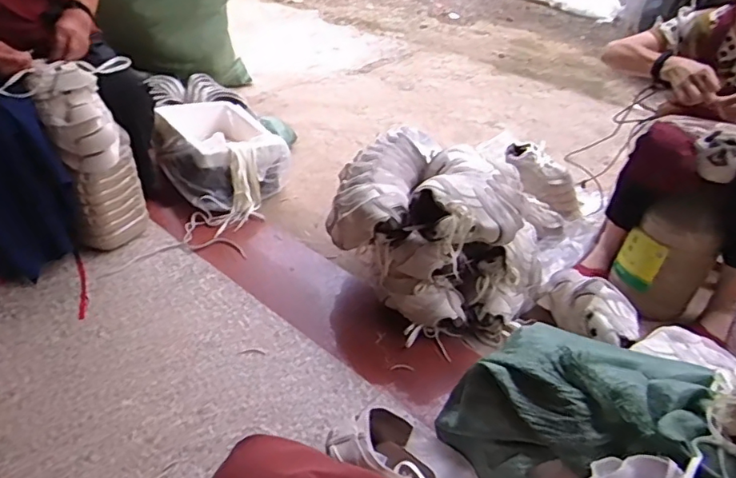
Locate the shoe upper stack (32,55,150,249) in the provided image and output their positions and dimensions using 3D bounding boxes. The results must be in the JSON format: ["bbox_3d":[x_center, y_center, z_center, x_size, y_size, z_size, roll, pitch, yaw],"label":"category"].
[{"bbox_3d":[-0.638,-0.175,1.273,0.158,0.433,0.147,-12,41,-17],"label":"shoe upper stack"}]

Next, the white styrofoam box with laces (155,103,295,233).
[{"bbox_3d":[-0.435,-0.255,1.604,0.337,0.172,0.499,-18,43,-23],"label":"white styrofoam box with laces"}]

